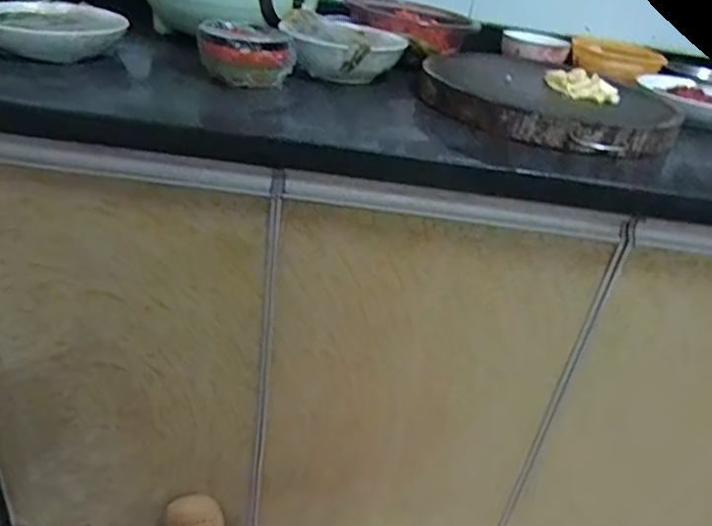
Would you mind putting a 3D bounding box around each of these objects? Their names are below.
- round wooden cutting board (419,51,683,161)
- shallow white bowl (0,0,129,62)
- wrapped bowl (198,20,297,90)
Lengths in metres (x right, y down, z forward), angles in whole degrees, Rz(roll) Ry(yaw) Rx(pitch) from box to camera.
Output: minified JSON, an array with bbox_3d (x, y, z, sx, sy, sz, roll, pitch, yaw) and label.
[{"bbox_3d":[0.255,-0.225,0.790,0.333,0.046,0.306,5,30,-3],"label":"round wooden cutting board"},{"bbox_3d":[-0.404,-0.309,0.771,0.173,0.051,0.179,-10,34,-27],"label":"shallow white bowl"},{"bbox_3d":[-0.135,-0.259,0.730,0.113,0.060,0.116,6,32,-4],"label":"wrapped bowl"}]

